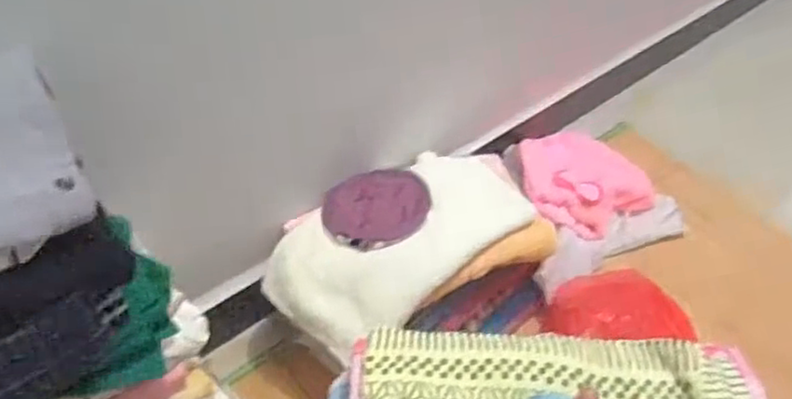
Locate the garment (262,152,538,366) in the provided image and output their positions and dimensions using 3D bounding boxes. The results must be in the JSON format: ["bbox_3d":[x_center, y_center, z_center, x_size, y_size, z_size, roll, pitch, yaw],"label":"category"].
[{"bbox_3d":[0.009,0.043,0.848,0.346,0.068,0.190,-34,60,-29],"label":"garment"}]

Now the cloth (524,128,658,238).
[{"bbox_3d":[0.316,-0.028,1.089,0.228,0.057,0.187,0,50,-5],"label":"cloth"}]

